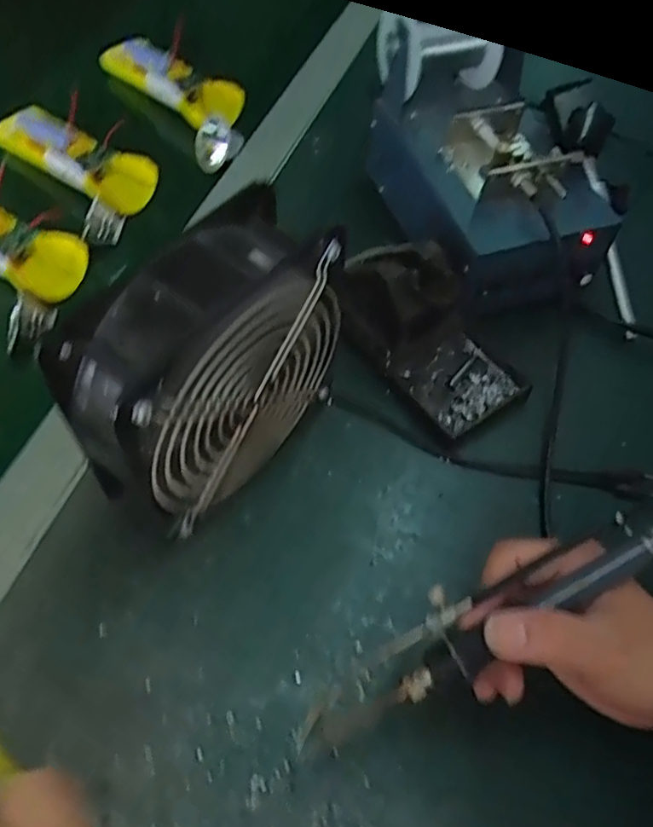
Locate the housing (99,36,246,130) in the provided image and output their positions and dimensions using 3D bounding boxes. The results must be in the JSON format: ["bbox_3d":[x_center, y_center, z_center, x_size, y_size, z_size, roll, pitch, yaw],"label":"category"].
[{"bbox_3d":[-0.125,-0.271,0.533,0.136,0.025,0.041,37,62,22],"label":"housing"}]

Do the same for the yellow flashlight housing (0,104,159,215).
[{"bbox_3d":[-0.189,-0.196,0.496,0.136,0.025,0.047,32,61,17],"label":"yellow flashlight housing"}]

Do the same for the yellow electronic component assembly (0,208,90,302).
[{"bbox_3d":[-0.237,-0.126,0.457,0.146,0.026,0.048,26,59,14],"label":"yellow electronic component assembly"}]

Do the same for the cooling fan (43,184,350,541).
[{"bbox_3d":[-0.059,-0.010,0.333,0.050,0.164,0.143,37,62,20],"label":"cooling fan"}]

